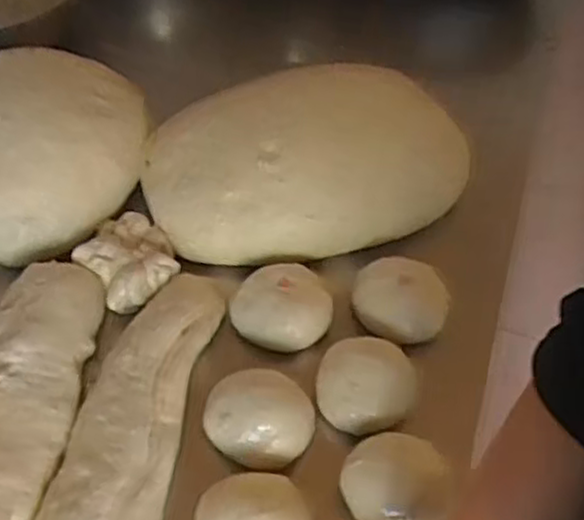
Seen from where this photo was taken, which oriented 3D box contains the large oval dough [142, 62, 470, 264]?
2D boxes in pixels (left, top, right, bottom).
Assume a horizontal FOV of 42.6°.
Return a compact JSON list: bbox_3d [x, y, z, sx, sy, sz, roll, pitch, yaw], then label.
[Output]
[{"bbox_3d":[0.021,-0.100,0.728,0.316,0.089,0.180,-11,49,-15],"label":"large oval dough"}]

